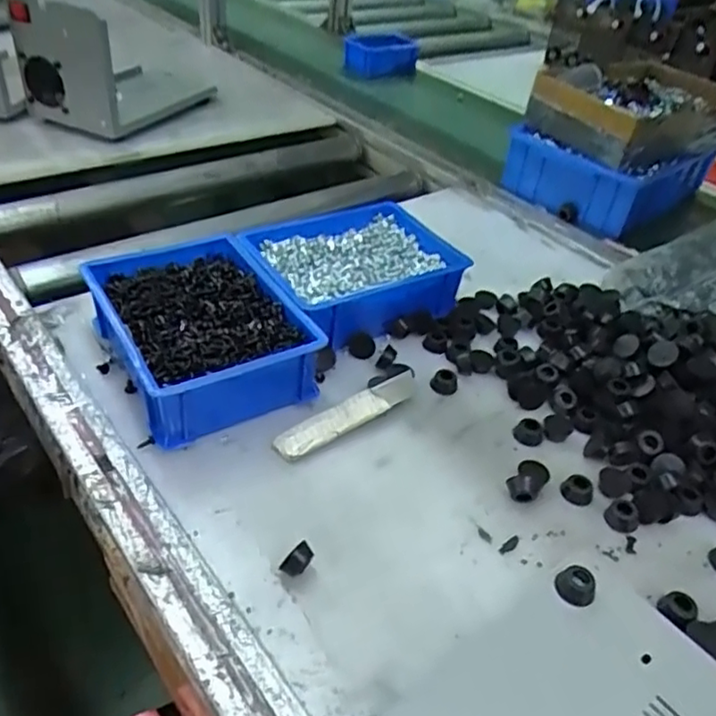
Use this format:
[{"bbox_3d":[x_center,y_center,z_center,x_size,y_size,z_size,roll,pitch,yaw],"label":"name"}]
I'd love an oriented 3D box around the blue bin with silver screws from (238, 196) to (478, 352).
[{"bbox_3d":[-0.006,-0.089,0.653,0.195,0.061,0.159,-19,46,-27],"label":"blue bin with silver screws"}]

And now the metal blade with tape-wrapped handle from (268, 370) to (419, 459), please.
[{"bbox_3d":[-0.005,0.046,0.527,0.138,0.013,0.026,-23,47,-30],"label":"metal blade with tape-wrapped handle"}]

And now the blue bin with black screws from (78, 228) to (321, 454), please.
[{"bbox_3d":[-0.137,-0.025,0.557,0.147,0.065,0.196,-20,46,-28],"label":"blue bin with black screws"}]

